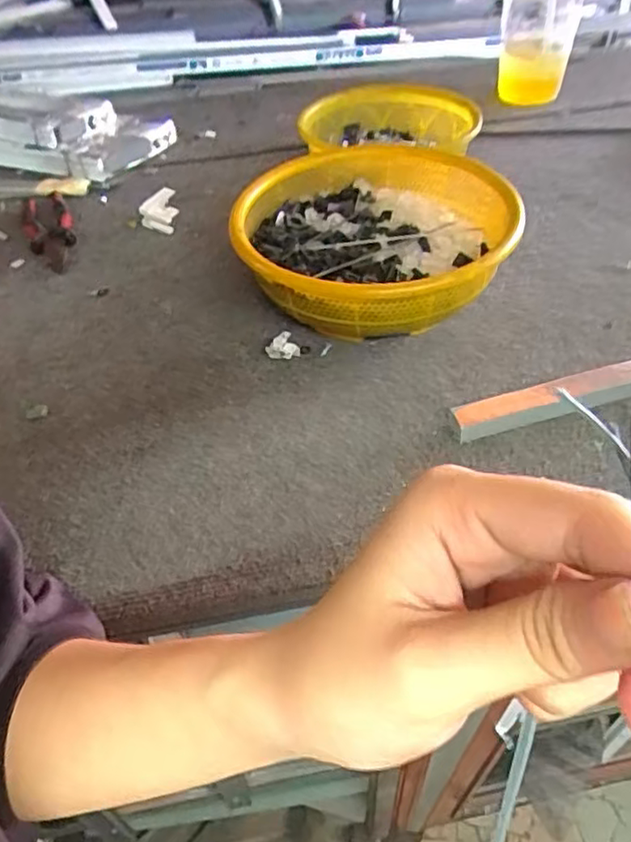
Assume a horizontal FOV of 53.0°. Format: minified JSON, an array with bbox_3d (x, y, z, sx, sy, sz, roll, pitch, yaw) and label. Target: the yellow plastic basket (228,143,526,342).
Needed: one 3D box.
[{"bbox_3d":[0.050,-0.145,0.536,0.225,0.082,0.228,13,48,16],"label":"yellow plastic basket"}]

